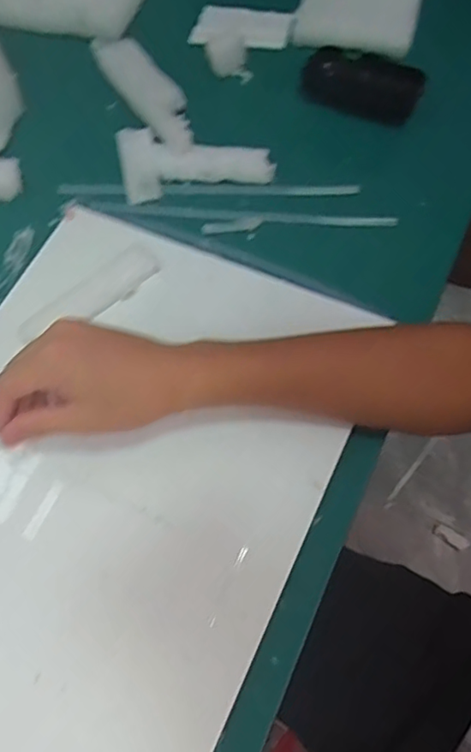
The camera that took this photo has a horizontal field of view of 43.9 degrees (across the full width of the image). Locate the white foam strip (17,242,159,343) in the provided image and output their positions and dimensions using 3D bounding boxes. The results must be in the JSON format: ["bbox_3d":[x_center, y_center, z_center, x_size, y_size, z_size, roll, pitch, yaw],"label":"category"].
[{"bbox_3d":[-0.119,-0.064,0.478,0.122,0.007,0.038,-37,70,-13],"label":"white foam strip"}]

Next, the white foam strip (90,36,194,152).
[{"bbox_3d":[-0.086,-0.280,0.559,0.046,0.015,0.185,-31,68,-10],"label":"white foam strip"}]

